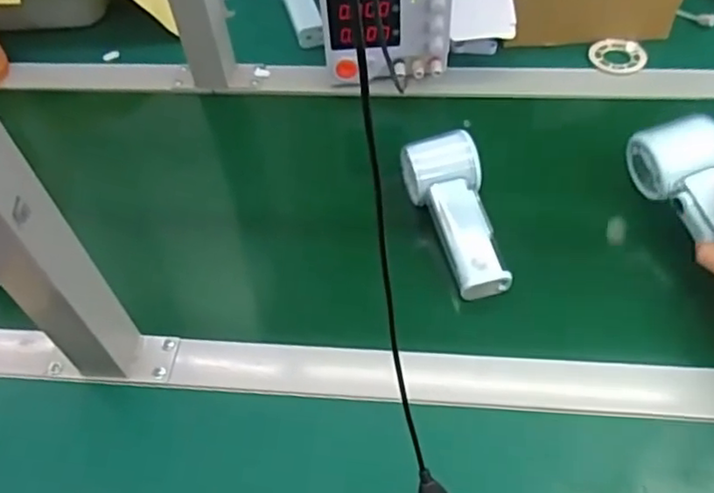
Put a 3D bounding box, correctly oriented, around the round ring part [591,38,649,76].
[{"bbox_3d":[0.280,-0.204,0.684,0.056,0.007,0.065,-15,53,-6],"label":"round ring part"}]

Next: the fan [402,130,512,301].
[{"bbox_3d":[0.083,-0.029,0.534,0.061,0.042,0.142,-11,52,-4],"label":"fan"}]

